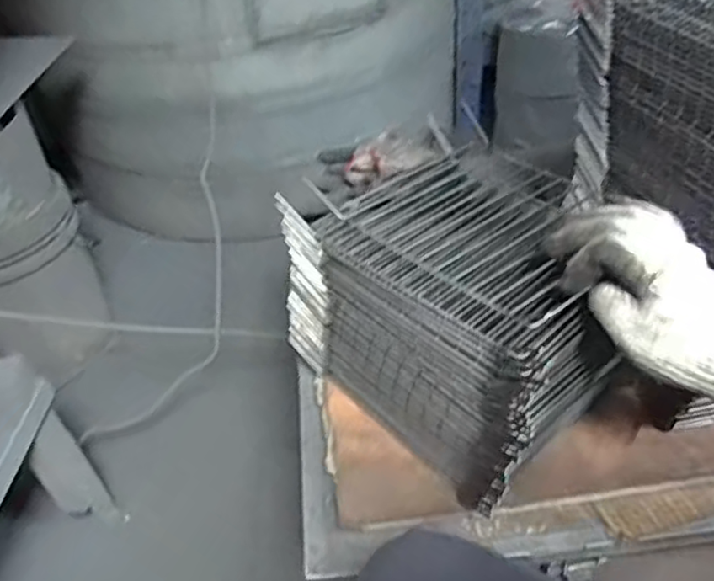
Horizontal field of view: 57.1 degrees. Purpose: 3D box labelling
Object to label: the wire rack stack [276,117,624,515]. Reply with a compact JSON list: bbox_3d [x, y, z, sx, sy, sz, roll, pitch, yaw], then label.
[{"bbox_3d":[0.101,0.014,0.636,0.211,0.205,0.272,-33,48,-27],"label":"wire rack stack"}]

